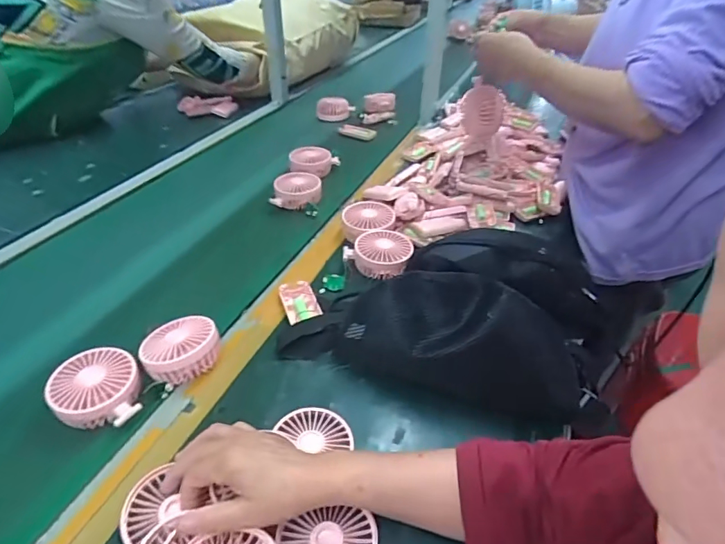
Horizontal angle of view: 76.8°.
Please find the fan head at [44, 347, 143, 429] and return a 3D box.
[{"bbox_3d":[-0.290,0.127,0.509,0.092,0.034,0.085,2,40,-2],"label":"fan head"}]

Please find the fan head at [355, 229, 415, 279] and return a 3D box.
[{"bbox_3d":[0.033,-0.031,0.693,0.086,0.034,0.089,11,40,8],"label":"fan head"}]

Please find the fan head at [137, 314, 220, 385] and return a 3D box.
[{"bbox_3d":[-0.213,0.091,0.543,0.089,0.044,0.072,-26,48,-31],"label":"fan head"}]

